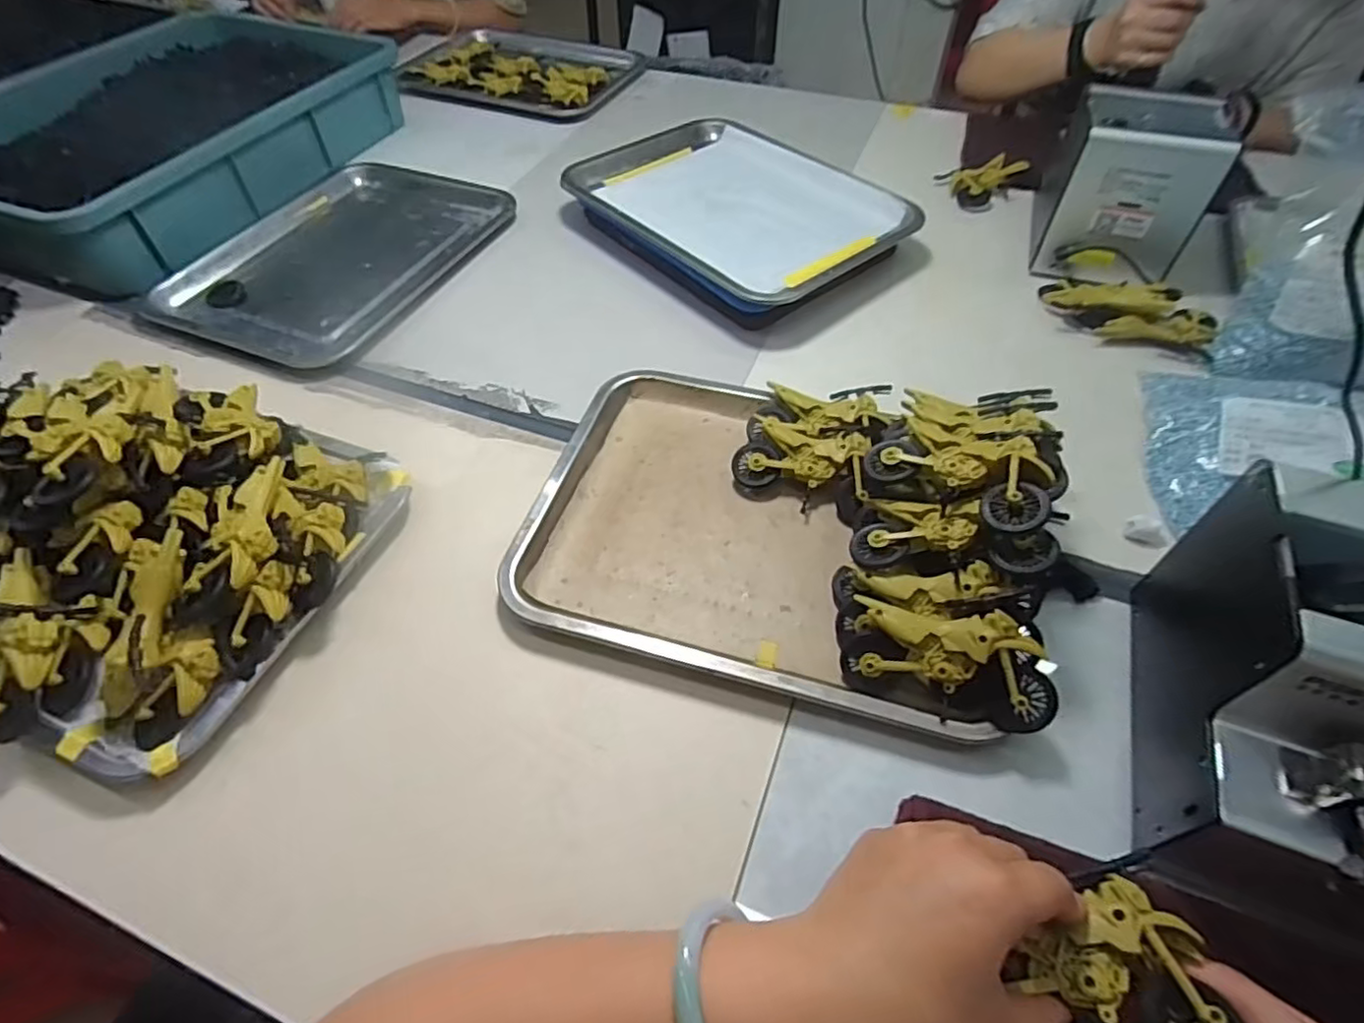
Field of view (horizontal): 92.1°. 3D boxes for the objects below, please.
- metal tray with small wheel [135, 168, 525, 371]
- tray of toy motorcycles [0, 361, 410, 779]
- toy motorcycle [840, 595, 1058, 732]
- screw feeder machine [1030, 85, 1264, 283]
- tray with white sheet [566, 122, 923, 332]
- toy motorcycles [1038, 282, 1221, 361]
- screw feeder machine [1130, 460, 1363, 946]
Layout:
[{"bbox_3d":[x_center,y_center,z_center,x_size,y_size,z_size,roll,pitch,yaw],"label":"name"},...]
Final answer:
[{"bbox_3d":[-0.371,-0.291,0.733,0.255,0.016,0.352,20,55,14],"label":"metal tray with small wheel"},{"bbox_3d":[-0.396,0.000,0.452,0.334,0.091,0.263,18,55,13],"label":"tray of toy motorcycles"},{"bbox_3d":[0.157,0.088,0.394,0.118,0.063,0.028,8,10,24],"label":"toy motorcycle"},{"bbox_3d":[0.439,-0.318,0.653,0.121,0.135,0.125,12,53,10],"label":"screw feeder machine"},{"bbox_3d":[0.067,-0.337,0.746,0.275,0.048,0.355,-32,58,-22],"label":"tray with white sheet"},{"bbox_3d":[0.426,-0.192,0.625,0.151,0.044,0.061,21,55,15],"label":"toy motorcycles"},{"bbox_3d":[0.321,0.099,0.328,0.131,0.156,0.176,23,56,16],"label":"screw feeder machine"}]

